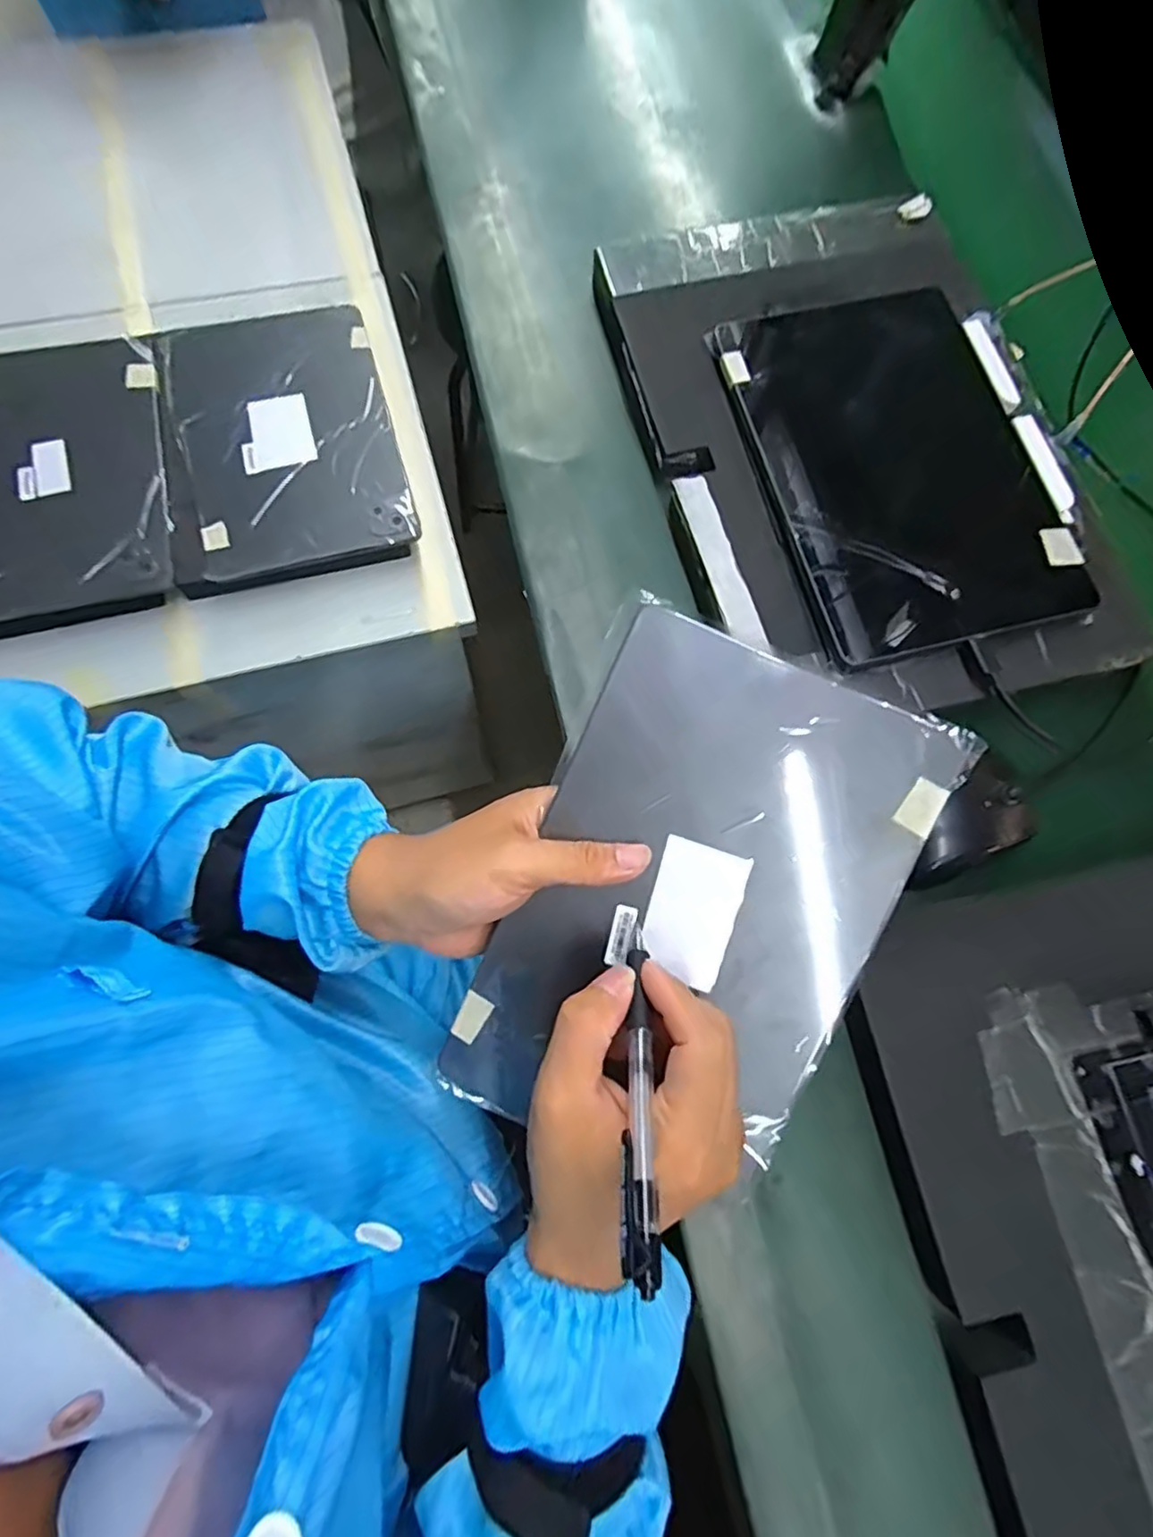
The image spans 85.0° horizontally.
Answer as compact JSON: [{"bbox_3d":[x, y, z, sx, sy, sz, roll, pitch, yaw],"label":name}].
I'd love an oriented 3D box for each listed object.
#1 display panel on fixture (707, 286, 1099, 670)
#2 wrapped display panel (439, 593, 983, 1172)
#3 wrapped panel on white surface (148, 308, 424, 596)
[{"bbox_3d":[0.202,-0.197,0.403,0.165,0.014,0.254,-13,76,-8],"label":"display panel on fixture"},{"bbox_3d":[0.056,0.069,0.305,0.169,0.009,0.252,25,94,2],"label":"wrapped display panel"},{"bbox_3d":[-0.258,-0.290,0.551,0.189,0.041,0.270,-16,77,-8],"label":"wrapped panel on white surface"}]

